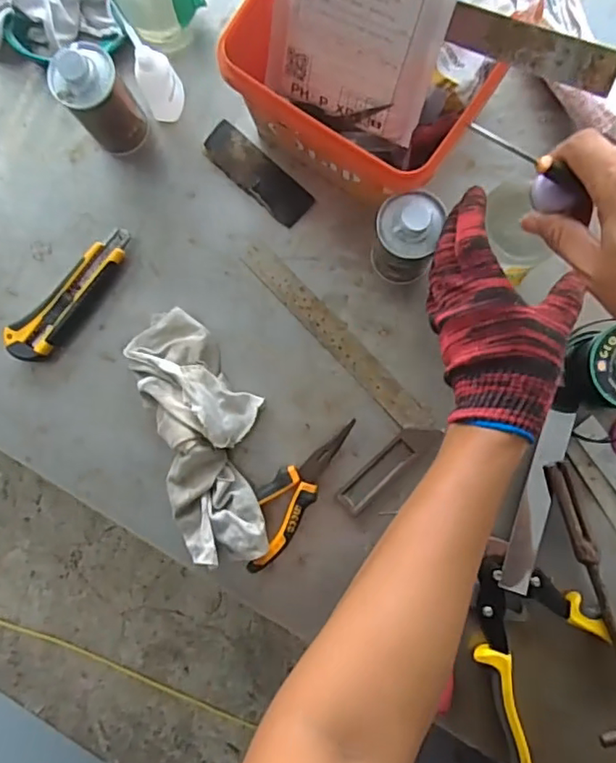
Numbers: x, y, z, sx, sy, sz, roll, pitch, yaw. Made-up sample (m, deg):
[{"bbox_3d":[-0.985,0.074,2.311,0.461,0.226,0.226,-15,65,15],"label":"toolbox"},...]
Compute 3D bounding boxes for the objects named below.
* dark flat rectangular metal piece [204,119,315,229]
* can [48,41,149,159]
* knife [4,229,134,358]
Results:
[{"bbox_3d":[-0.048,-0.195,0.535,0.112,0.010,0.038,42,90,5],"label":"dark flat rectangular metal piece"},{"bbox_3d":[-0.177,-0.241,0.496,0.052,0.108,0.042,-35,85,1],"label":"can"},{"bbox_3d":[-0.218,-0.079,0.531,0.037,0.023,0.150,44,90,5],"label":"knife"}]

